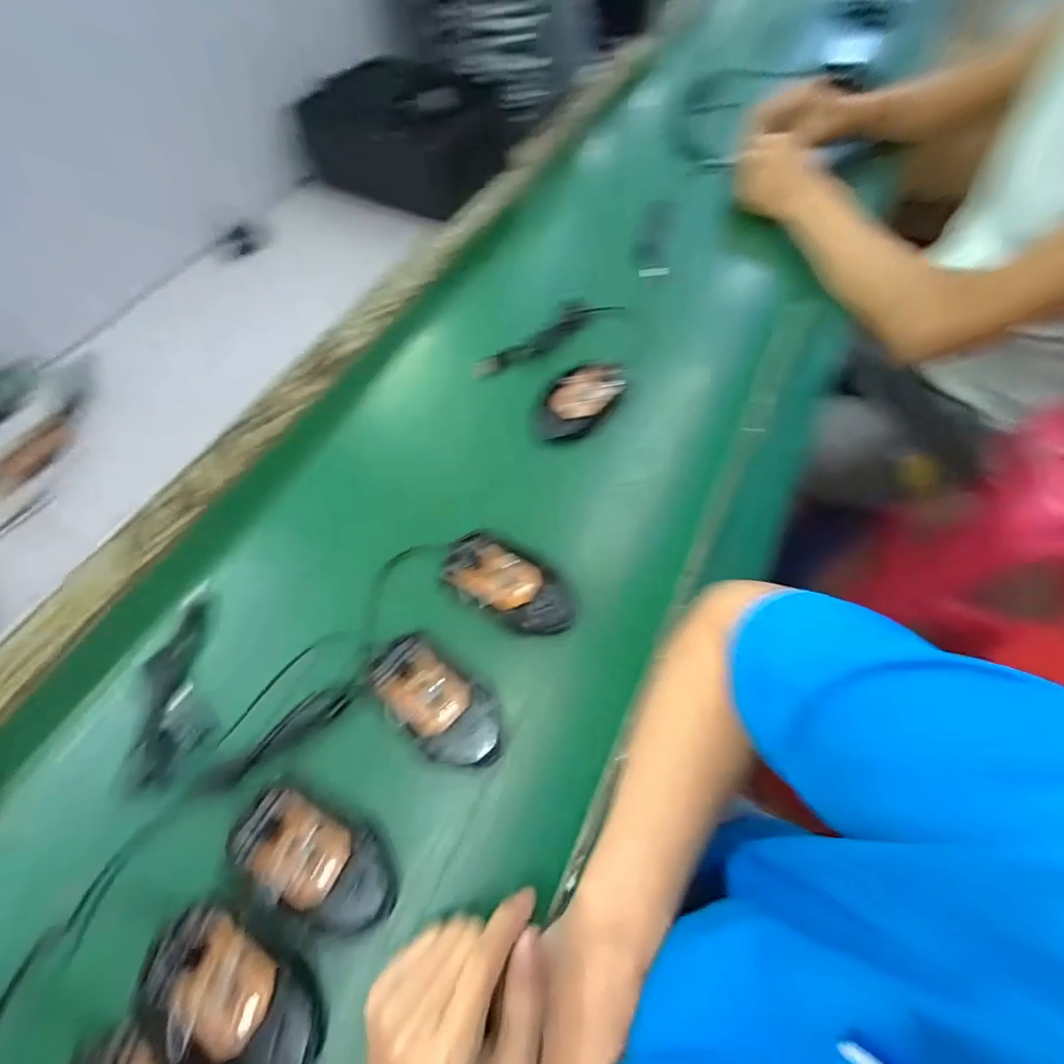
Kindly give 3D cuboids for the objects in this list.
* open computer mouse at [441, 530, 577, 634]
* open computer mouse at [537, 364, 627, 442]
[{"bbox_3d":[-0.017,0.042,0.393,0.111,0.021,0.056,27,66,14],"label":"open computer mouse"},{"bbox_3d":[0.048,-0.131,0.484,0.095,0.032,0.052,-40,68,-18],"label":"open computer mouse"}]

